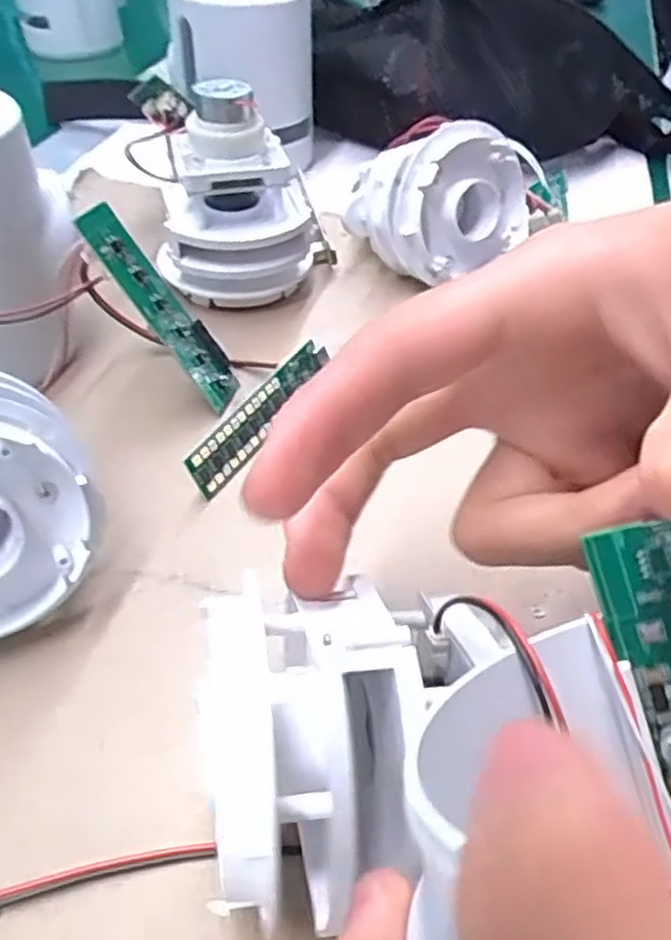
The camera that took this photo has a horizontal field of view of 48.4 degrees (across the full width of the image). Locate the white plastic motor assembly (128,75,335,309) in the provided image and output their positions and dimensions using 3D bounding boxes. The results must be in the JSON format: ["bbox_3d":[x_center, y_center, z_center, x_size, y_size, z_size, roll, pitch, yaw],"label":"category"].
[{"bbox_3d":[-0.042,-0.125,0.327,0.077,0.085,0.077,0,45,-2],"label":"white plastic motor assembly"}]

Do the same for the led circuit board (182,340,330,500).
[{"bbox_3d":[-0.027,-0.021,0.271,0.004,0.016,0.080,-3,36,40],"label":"led circuit board"}]

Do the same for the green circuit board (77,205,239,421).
[{"bbox_3d":[-0.062,-0.058,0.271,0.006,0.081,0.021,-16,32,35],"label":"green circuit board"}]

